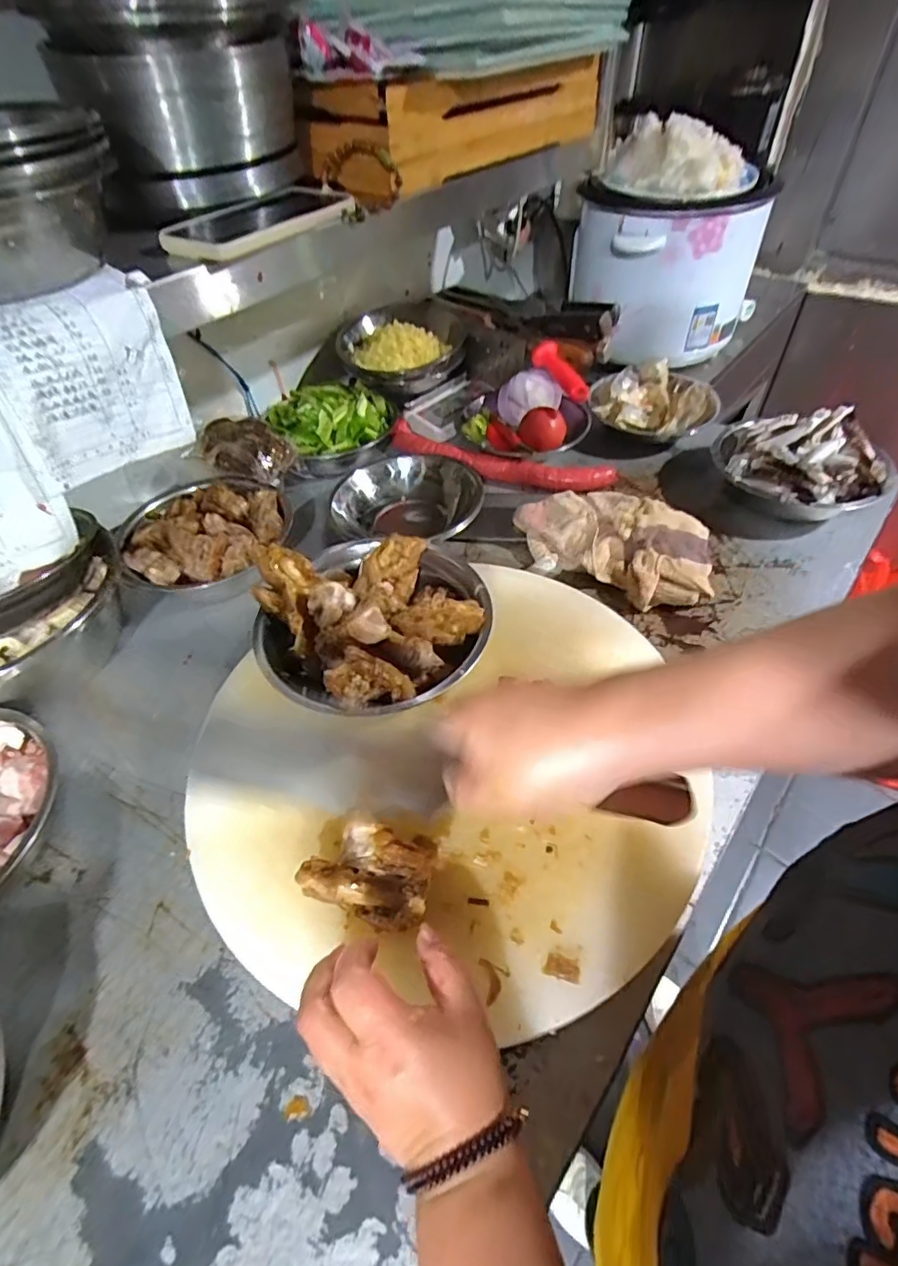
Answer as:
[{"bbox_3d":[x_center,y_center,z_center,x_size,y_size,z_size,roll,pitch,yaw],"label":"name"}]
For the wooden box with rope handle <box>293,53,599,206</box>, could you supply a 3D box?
[{"bbox_3d":[0.025,-0.575,0.616,0.142,0.078,0.387,35,60,30],"label":"wooden box with rope handle"}]

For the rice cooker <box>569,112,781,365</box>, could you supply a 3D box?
[{"bbox_3d":[0.342,-0.623,0.910,0.257,0.293,0.225,1,49,6],"label":"rice cooker"}]

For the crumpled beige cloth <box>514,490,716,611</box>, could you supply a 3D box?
[{"bbox_3d":[0.193,-0.104,0.645,0.232,0.064,0.137,8,50,11],"label":"crumpled beige cloth"}]

